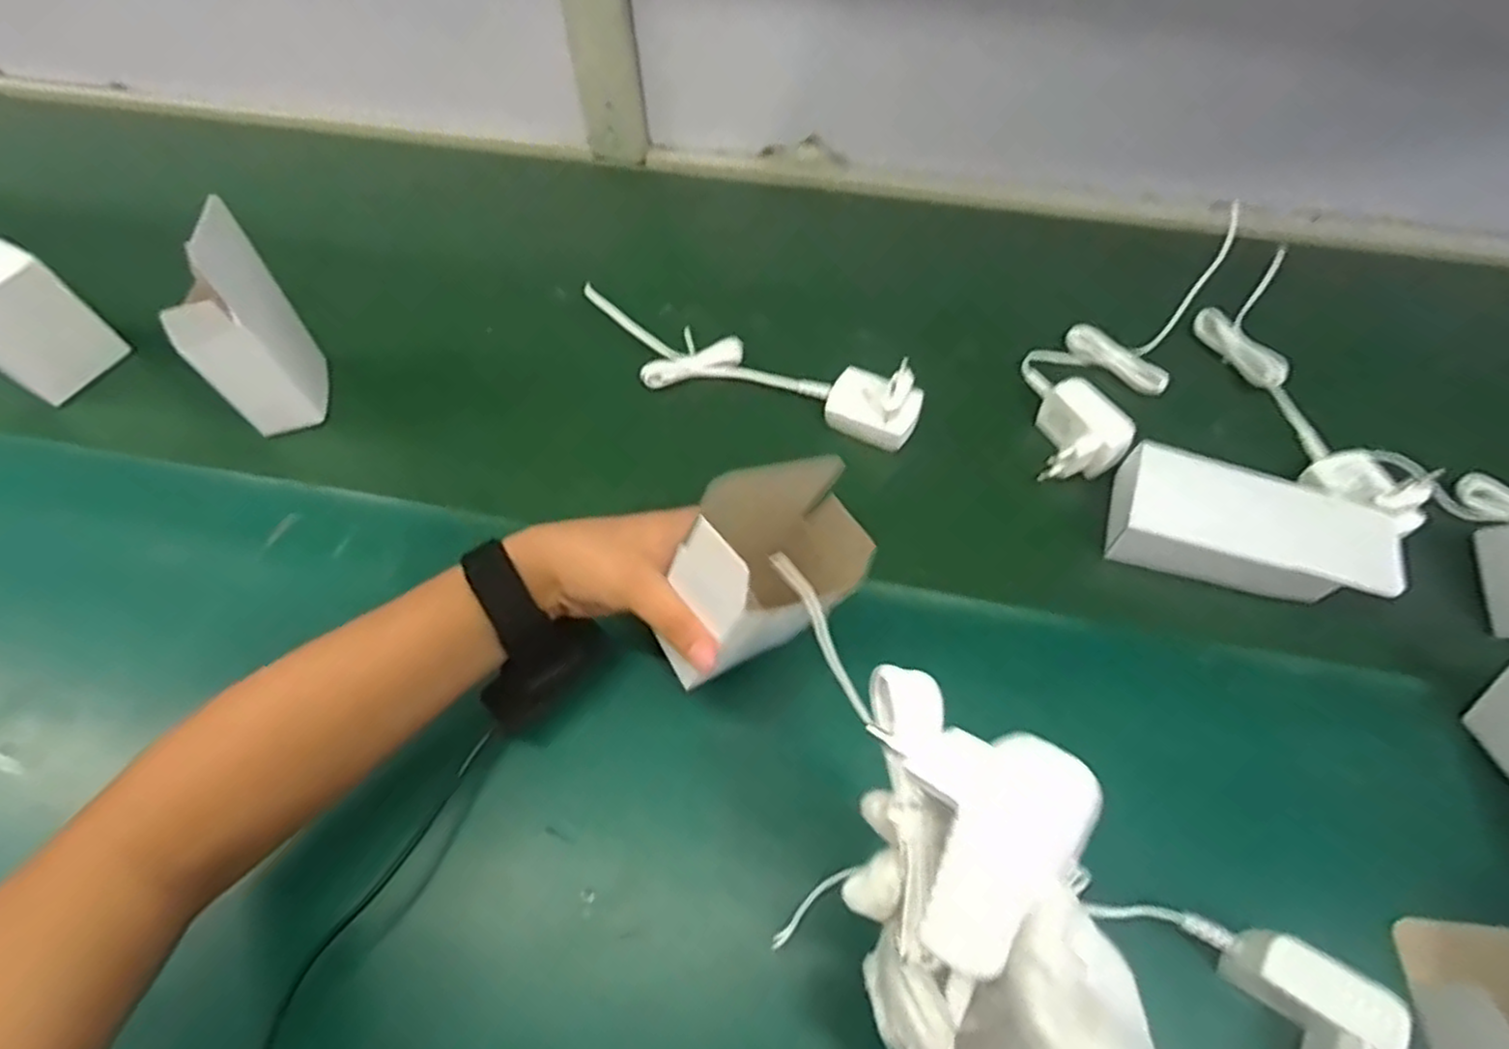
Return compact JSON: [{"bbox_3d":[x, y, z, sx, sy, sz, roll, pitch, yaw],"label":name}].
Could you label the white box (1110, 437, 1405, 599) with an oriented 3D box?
[{"bbox_3d":[0.295,0.002,0.442,0.146,0.033,0.068,15,60,12],"label":"white box"}]

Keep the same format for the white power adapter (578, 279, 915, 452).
[{"bbox_3d":[-0.018,-0.119,0.524,0.277,0.041,0.064,20,61,15],"label":"white power adapter"}]

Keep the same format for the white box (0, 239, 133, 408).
[{"bbox_3d":[-0.523,-0.144,0.527,0.045,0.088,0.070,28,64,19],"label":"white box"}]

